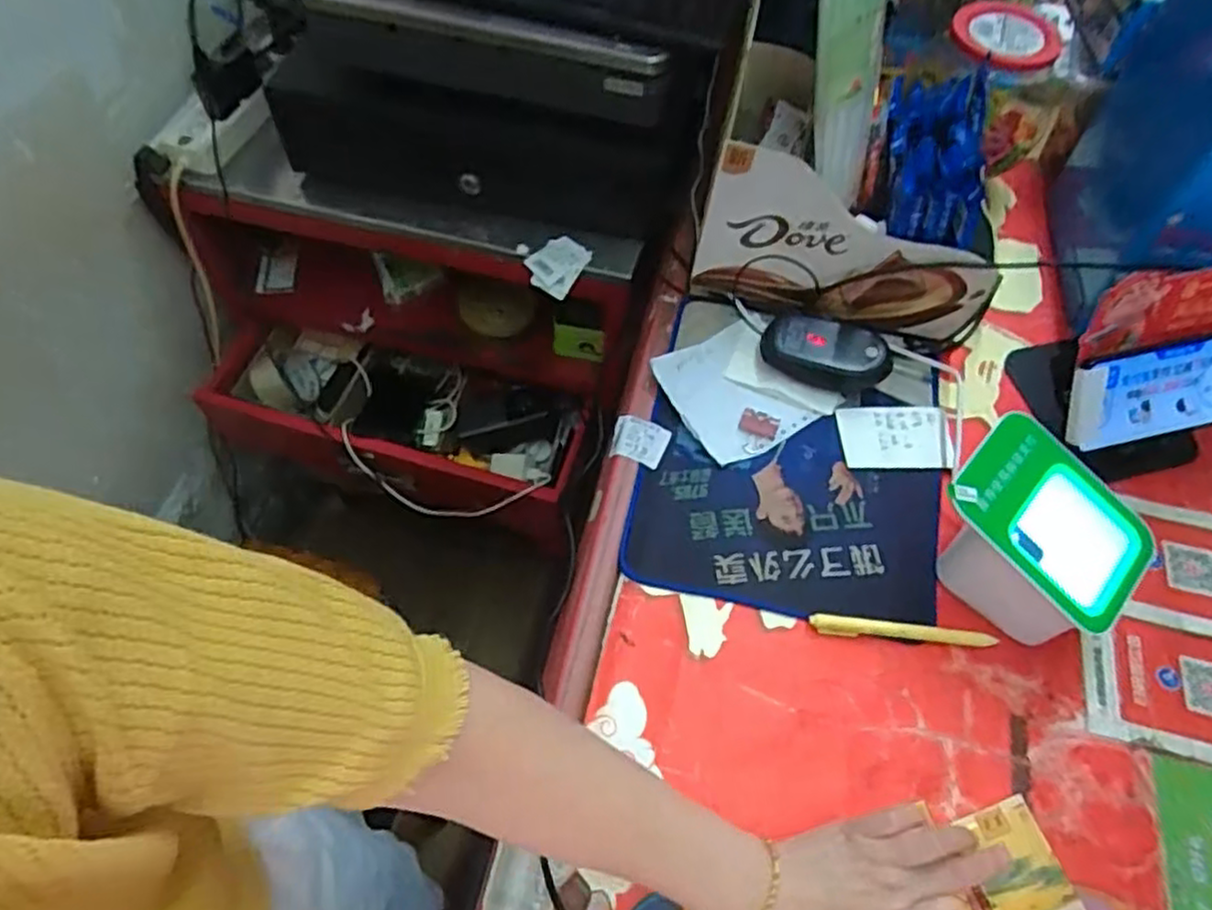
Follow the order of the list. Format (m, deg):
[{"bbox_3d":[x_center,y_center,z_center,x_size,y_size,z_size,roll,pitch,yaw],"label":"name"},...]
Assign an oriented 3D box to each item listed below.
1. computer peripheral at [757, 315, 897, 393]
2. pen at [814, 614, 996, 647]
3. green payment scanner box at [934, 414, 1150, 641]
[{"bbox_3d":[0.194,-0.089,0.650,0.107,0.029,0.056,11,60,4],"label":"computer peripheral"},{"bbox_3d":[0.220,0.131,0.547,0.132,0.010,0.014,5,59,1],"label":"pen"},{"bbox_3d":[0.311,0.060,0.537,0.133,0.104,0.099,40,68,19],"label":"green payment scanner box"}]

